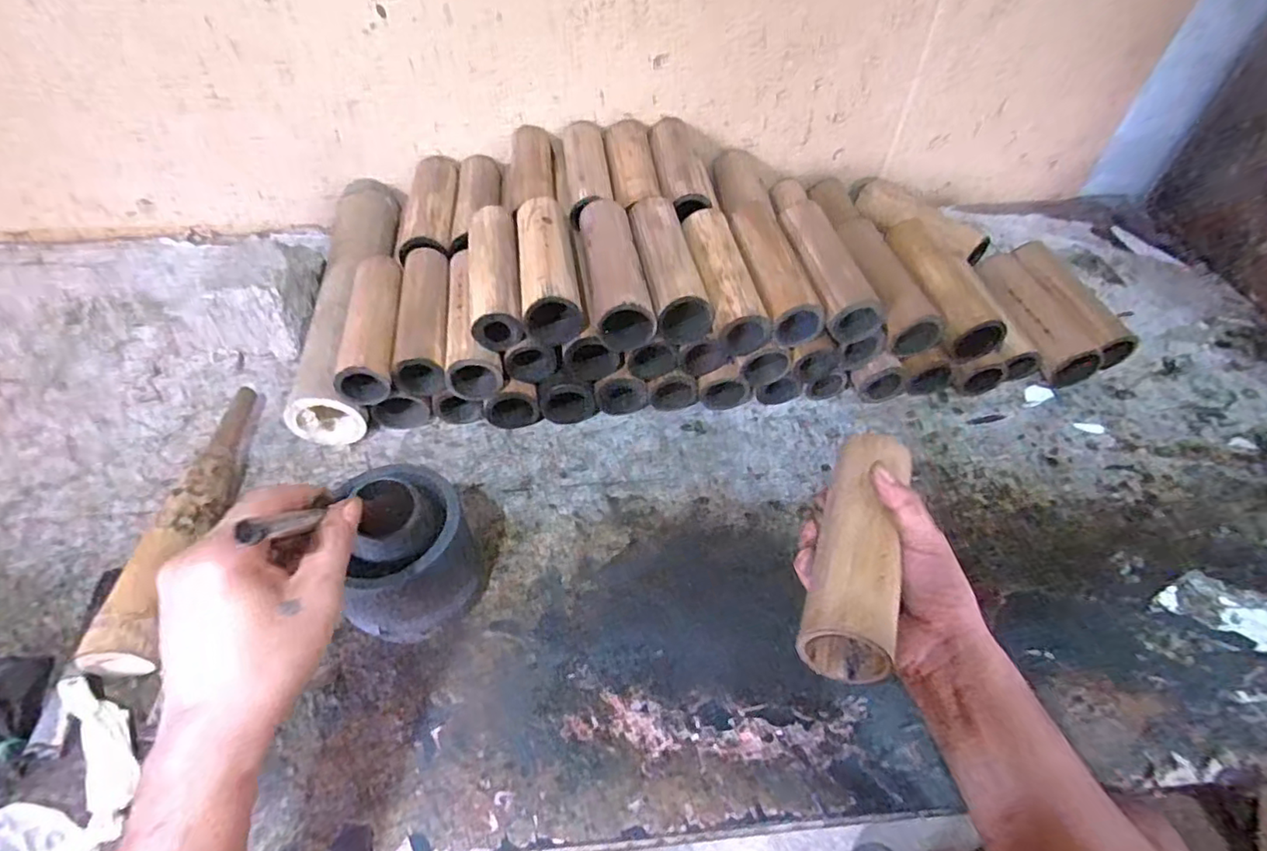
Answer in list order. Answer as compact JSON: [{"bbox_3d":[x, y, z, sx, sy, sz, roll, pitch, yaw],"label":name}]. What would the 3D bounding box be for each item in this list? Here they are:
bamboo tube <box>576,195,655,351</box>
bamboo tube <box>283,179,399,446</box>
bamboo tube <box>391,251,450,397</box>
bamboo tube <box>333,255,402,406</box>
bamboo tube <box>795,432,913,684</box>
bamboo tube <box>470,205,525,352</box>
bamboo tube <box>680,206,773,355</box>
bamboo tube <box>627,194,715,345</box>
[{"bbox_3d":[-0.021,-0.153,0.607,0.058,0.065,0.176,-8,49,-8],"label":"bamboo tube"},{"bbox_3d":[-0.329,-0.152,0.706,0.078,0.085,0.389,-5,49,-6],"label":"bamboo tube"},{"bbox_3d":[-0.216,-0.110,0.631,0.052,0.052,0.180,-7,48,-7],"label":"bamboo tube"},{"bbox_3d":[-0.264,-0.104,0.621,0.053,0.047,0.187,-6,48,-6],"label":"bamboo tube"},{"bbox_3d":[0.153,0.076,0.409,0.053,0.049,0.179,17,52,10],"label":"bamboo tube"},{"bbox_3d":[-0.138,-0.154,0.609,0.049,0.048,0.179,-7,48,-7],"label":"bamboo tube"},{"bbox_3d":[0.090,-0.150,0.622,0.053,0.061,0.174,-8,49,-8],"label":"bamboo tube"},{"bbox_3d":[0.033,-0.163,0.618,0.058,0.060,0.172,-7,48,-7],"label":"bamboo tube"}]

